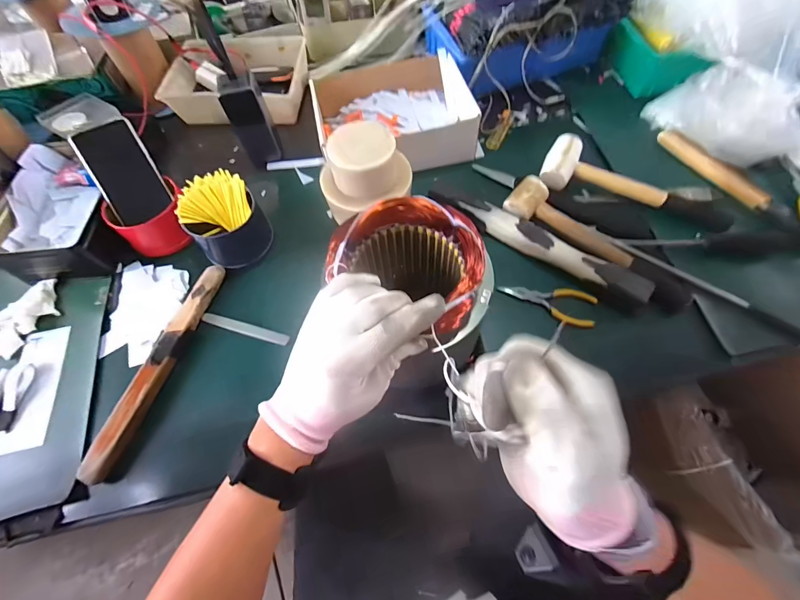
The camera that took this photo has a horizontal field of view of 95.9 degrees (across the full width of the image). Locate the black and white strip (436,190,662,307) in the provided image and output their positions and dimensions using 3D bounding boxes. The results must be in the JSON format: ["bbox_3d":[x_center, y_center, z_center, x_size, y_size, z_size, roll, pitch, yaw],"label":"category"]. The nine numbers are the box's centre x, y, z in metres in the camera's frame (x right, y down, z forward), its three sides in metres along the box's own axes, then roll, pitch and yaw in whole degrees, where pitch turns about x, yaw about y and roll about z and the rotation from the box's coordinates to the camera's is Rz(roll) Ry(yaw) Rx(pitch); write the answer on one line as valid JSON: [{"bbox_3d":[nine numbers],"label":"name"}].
[{"bbox_3d":[0.182,-0.082,0.487,0.296,0.030,0.038,32,69,16],"label":"black and white strip"}]

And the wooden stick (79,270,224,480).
[{"bbox_3d":[-0.295,0.073,0.443,0.032,0.023,0.273,14,67,8],"label":"wooden stick"}]

